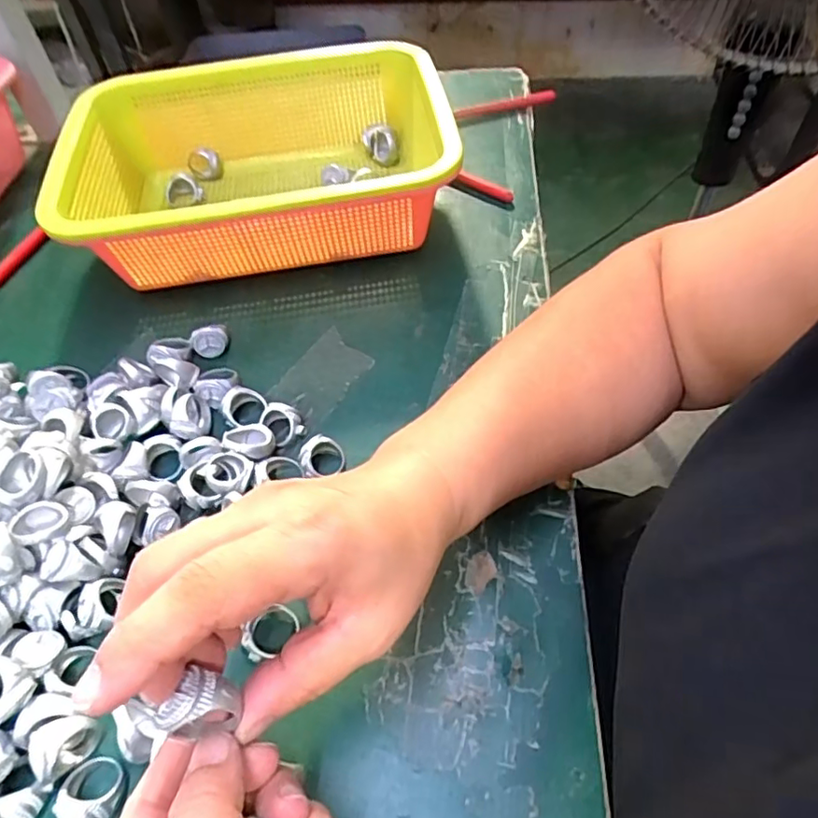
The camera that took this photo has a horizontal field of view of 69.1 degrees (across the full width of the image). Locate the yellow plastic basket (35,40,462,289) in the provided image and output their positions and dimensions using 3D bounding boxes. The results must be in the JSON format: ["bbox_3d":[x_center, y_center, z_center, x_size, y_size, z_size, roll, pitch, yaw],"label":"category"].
[{"bbox_3d":[-0.104,-0.176,0.437,0.251,0.087,0.193,-10,54,-2],"label":"yellow plastic basket"}]

